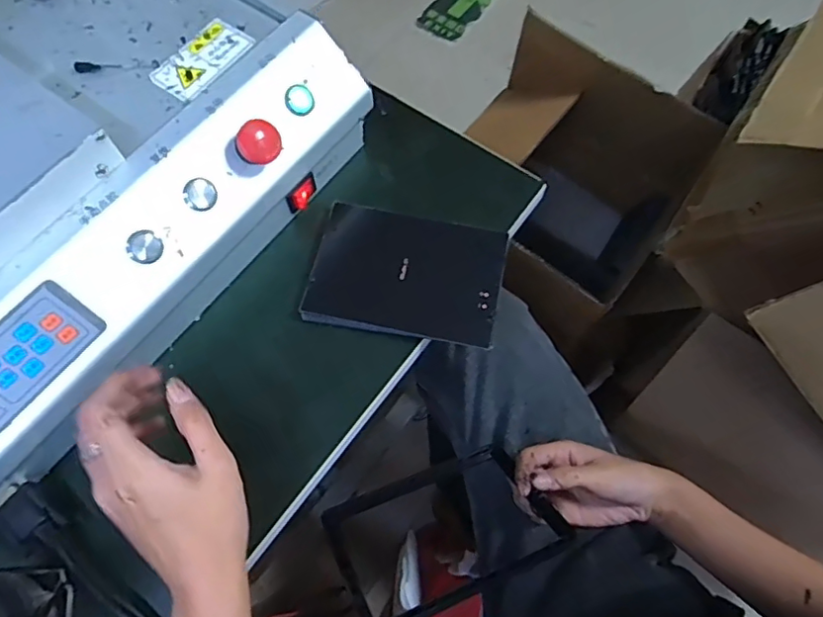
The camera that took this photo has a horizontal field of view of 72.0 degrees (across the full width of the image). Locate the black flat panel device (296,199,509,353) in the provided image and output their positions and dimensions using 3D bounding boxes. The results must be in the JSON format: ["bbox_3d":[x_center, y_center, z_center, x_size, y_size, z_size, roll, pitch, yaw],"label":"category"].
[{"bbox_3d":[-0.002,-0.027,0.451,0.145,0.017,0.100,11,68,5],"label":"black flat panel device"}]

